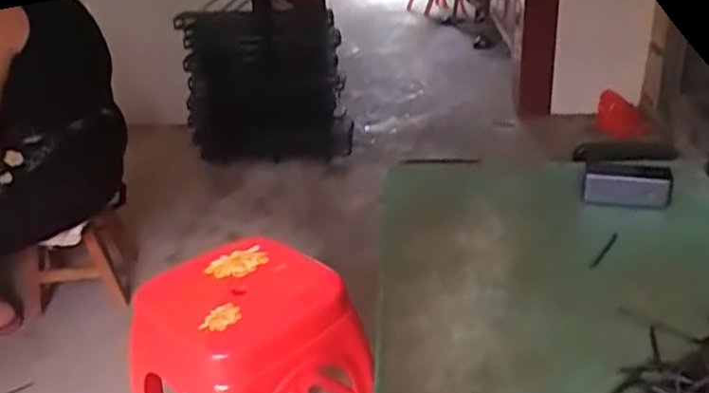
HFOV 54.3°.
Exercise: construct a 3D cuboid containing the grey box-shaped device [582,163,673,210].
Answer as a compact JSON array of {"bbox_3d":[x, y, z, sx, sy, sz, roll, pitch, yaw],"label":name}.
[{"bbox_3d":[0.413,-0.015,1.050,0.128,0.056,0.047,1,26,8],"label":"grey box-shaped device"}]

